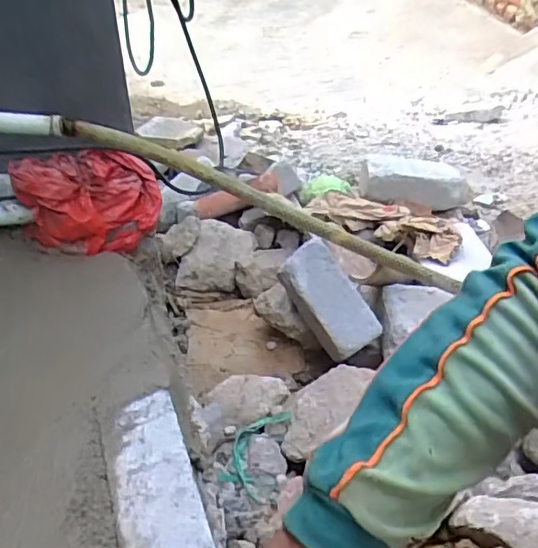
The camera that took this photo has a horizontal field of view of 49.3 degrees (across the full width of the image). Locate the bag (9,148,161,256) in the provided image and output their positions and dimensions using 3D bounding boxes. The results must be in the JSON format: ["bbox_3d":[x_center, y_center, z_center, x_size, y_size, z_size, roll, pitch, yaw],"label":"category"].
[{"bbox_3d":[-0.241,-0.094,0.798,0.186,0.118,0.093,-11,39,-13],"label":"bag"}]

